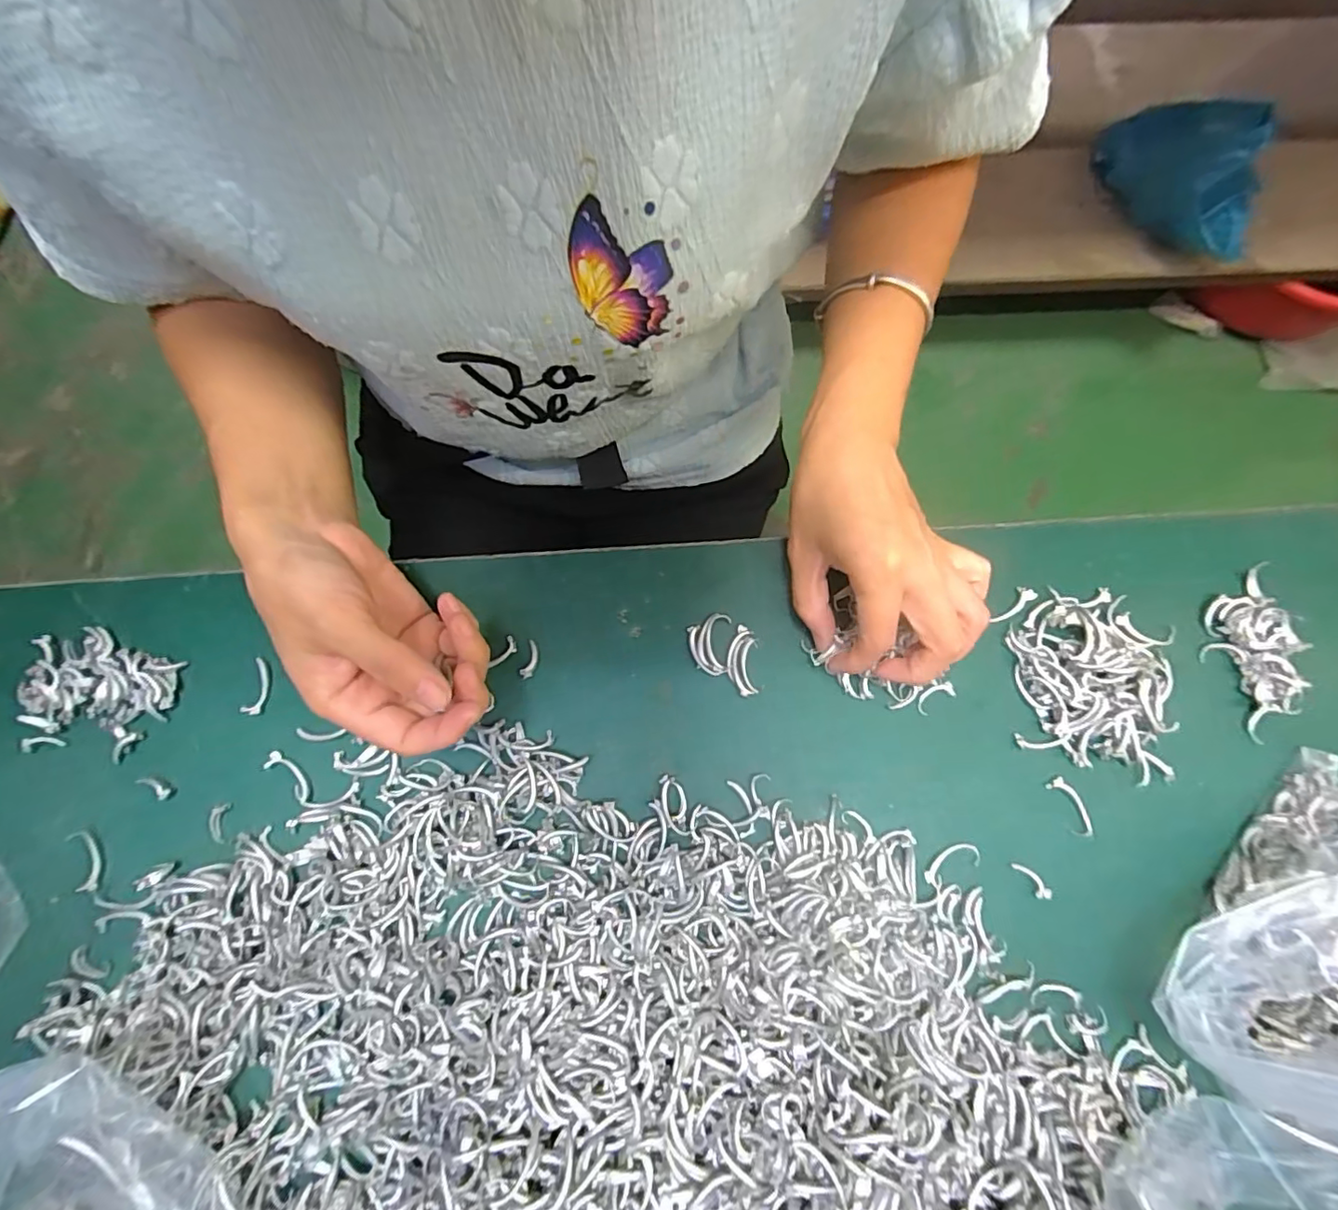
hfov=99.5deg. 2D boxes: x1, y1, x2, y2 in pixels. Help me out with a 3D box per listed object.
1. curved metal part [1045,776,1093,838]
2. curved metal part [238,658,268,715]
[{"bbox_3d":[0.213,0.106,0.299,0.012,0.004,0.033,-26,81,-5],"label":"curved metal part"},{"bbox_3d":[-0.223,0.044,0.306,0.010,0.006,0.030,4,80,0],"label":"curved metal part"}]

